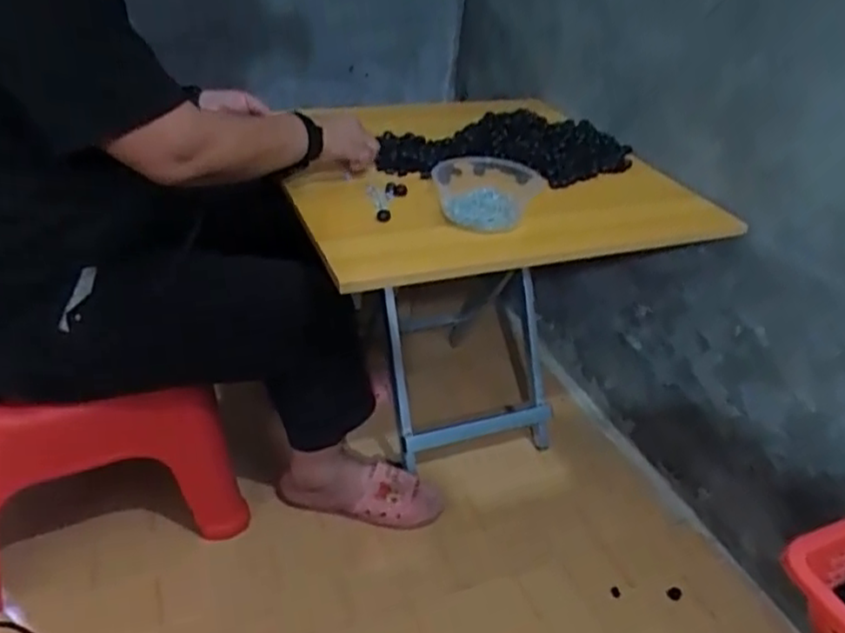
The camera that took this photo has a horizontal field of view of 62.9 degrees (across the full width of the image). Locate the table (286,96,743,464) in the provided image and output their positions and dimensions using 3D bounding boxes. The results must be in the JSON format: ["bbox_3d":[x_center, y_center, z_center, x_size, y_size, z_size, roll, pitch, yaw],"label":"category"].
[{"bbox_3d":[0.056,-0.030,1.215,0.612,0.500,0.579,-12,37,-23],"label":"table"}]

